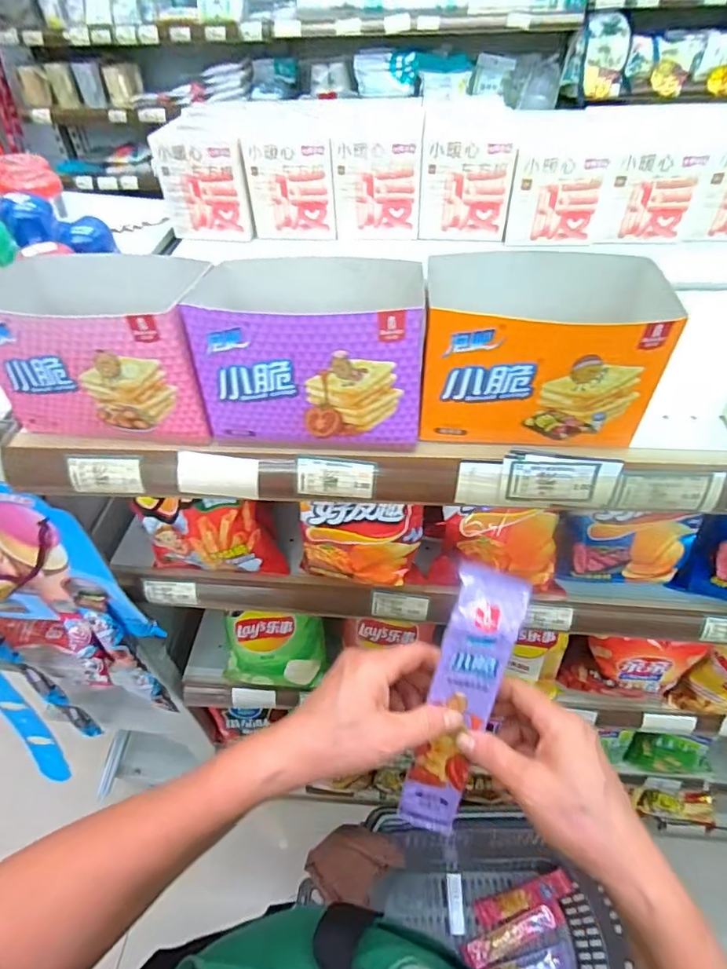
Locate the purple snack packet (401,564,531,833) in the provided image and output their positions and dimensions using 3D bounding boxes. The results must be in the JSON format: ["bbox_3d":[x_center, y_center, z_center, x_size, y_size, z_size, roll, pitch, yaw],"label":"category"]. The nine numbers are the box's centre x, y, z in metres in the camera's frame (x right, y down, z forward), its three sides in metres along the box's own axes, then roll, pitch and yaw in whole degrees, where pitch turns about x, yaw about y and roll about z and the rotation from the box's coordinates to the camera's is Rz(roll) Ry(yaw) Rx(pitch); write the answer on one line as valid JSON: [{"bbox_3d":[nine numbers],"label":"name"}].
[{"bbox_3d":[0.064,0.159,0.350,0.041,0.222,0.018,16,23,17],"label":"purple snack packet"}]

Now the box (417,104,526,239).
[{"bbox_3d":[0.140,-0.404,0.668,0.118,0.126,0.097,8,47,9],"label":"box"}]

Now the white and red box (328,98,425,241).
[{"bbox_3d":[0.018,-0.401,0.671,0.115,0.136,0.073,3,47,5],"label":"white and red box"}]

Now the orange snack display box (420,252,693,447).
[{"bbox_3d":[0.128,-0.100,0.389,0.167,0.105,0.106,4,47,6],"label":"orange snack display box"}]

